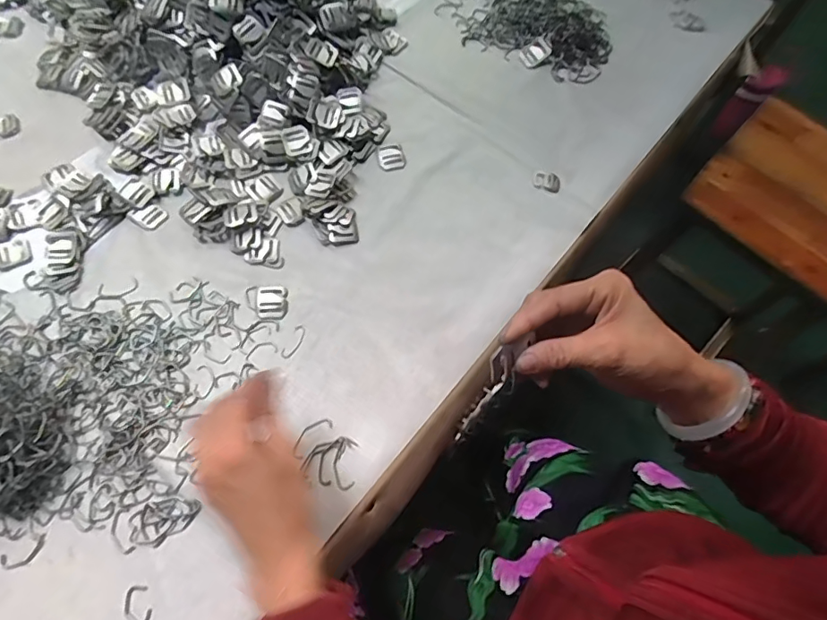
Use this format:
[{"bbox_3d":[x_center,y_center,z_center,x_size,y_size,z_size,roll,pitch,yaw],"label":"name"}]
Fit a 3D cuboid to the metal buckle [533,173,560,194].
[{"bbox_3d":[0.149,-0.143,0.569,0.031,0.007,0.020,17,68,5],"label":"metal buckle"}]

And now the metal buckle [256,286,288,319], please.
[{"bbox_3d":[-0.142,-0.008,0.511,0.031,0.004,0.036,-1,67,-3],"label":"metal buckle"}]

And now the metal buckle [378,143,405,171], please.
[{"bbox_3d":[-0.025,-0.176,0.580,0.028,0.004,0.036,-10,68,-6],"label":"metal buckle"}]

